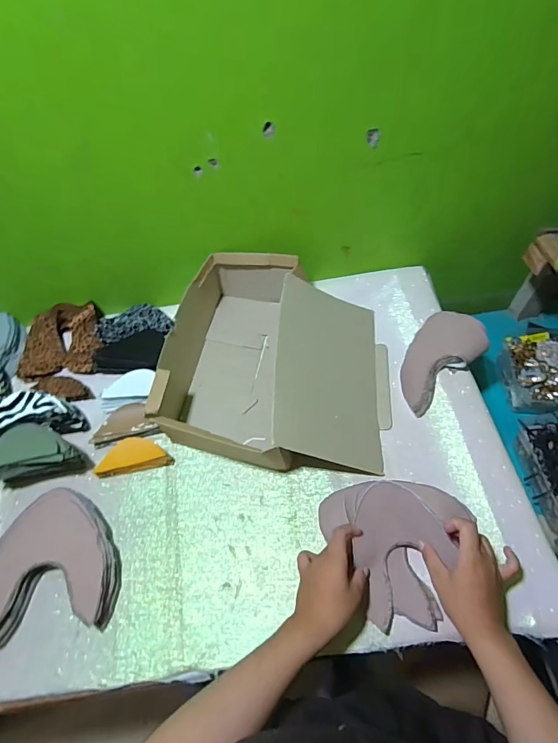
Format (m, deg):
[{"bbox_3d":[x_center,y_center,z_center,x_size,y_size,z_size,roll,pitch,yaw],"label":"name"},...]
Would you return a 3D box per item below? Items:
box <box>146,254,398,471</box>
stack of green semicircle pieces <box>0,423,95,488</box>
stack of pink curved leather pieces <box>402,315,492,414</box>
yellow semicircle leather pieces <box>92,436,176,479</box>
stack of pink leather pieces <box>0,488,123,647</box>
[{"bbox_3d":[0.011,-0.031,0.680,0.353,0.102,0.369,9,59,9],"label":"box"},{"bbox_3d":[-0.359,0.125,0.616,0.130,0.076,0.072,-4,59,2],"label":"stack of green semicircle pieces"},{"bbox_3d":[0.258,-0.022,0.678,0.106,0.051,0.177,37,69,23],"label":"stack of pink curved leather pieces"},{"bbox_3d":[-0.224,0.130,0.637,0.110,0.031,0.046,-9,58,-2],"label":"yellow semicircle leather pieces"},{"bbox_3d":[-0.311,0.257,0.566,0.174,0.040,0.184,-9,58,-2],"label":"stack of pink leather pieces"}]

